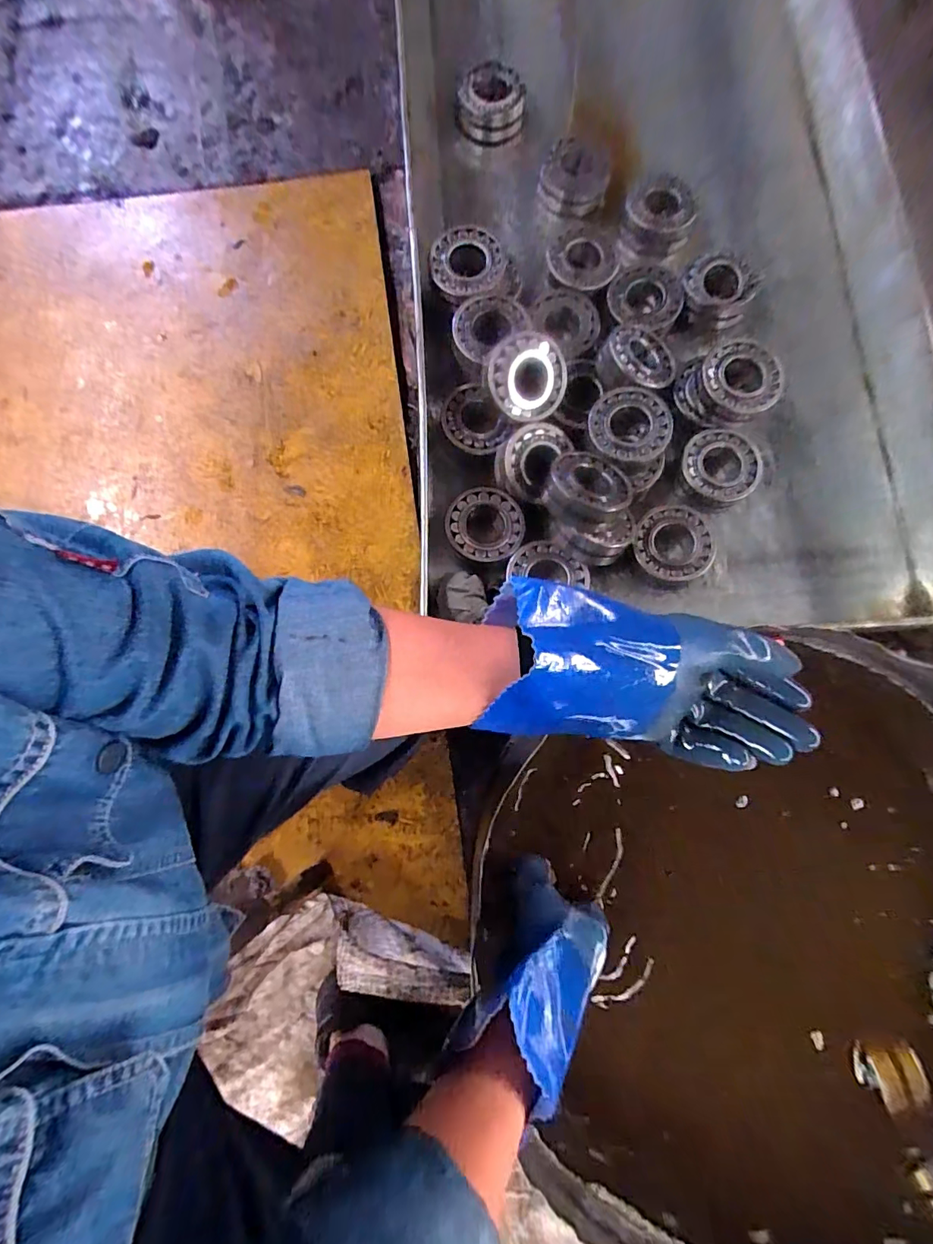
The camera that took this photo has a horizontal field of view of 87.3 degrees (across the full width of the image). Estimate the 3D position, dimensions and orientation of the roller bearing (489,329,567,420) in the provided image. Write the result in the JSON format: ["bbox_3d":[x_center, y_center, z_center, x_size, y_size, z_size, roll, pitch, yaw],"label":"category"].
[{"bbox_3d":[0.090,-0.361,0.722,0.120,0.035,0.117,8,117,-16],"label":"roller bearing"}]

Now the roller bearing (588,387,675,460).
[{"bbox_3d":[0.244,-0.288,0.706,0.122,0.024,0.114,0,79,0],"label":"roller bearing"}]

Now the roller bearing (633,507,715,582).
[{"bbox_3d":[0.299,-0.114,0.710,0.111,0.038,0.120,0,79,0],"label":"roller bearing"}]

